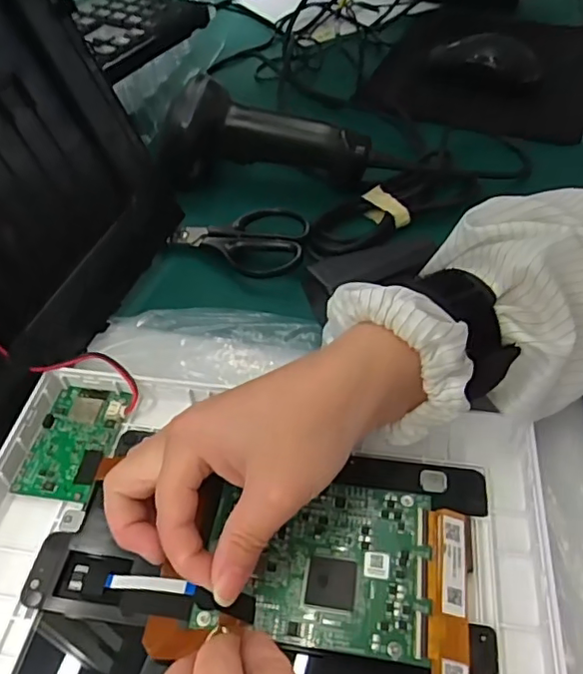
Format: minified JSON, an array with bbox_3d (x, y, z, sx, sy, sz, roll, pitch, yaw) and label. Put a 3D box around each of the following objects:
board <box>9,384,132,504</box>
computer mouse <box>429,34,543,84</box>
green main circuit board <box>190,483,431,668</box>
[{"bbox_3d":[-0.111,0.051,0.297,0.040,0.007,0.064,8,50,8],"label":"board"},{"bbox_3d":[0.191,-0.279,0.576,0.106,0.031,0.054,26,54,24],"label":"computer mouse"},{"bbox_3d":[0.012,0.094,0.247,0.088,0.004,0.069,6,50,7],"label":"green main circuit board"}]

